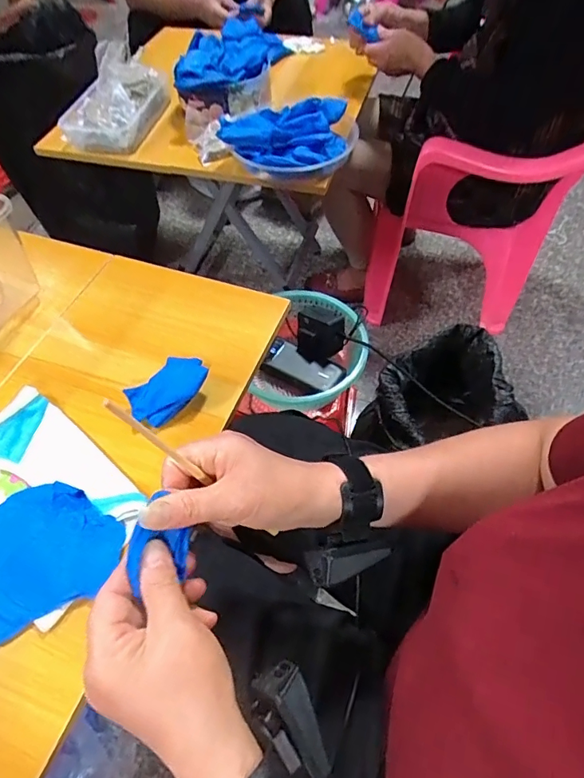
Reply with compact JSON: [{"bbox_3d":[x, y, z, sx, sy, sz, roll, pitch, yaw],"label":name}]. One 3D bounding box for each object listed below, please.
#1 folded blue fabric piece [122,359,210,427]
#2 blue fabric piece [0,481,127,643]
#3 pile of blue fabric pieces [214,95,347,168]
[{"bbox_3d":[-0.150,-0.001,0.562,0.060,0.035,0.099,37,65,23],"label":"folded blue fabric piece"},{"bbox_3d":[-0.255,0.161,0.463,0.158,0.014,0.130,-23,59,-13],"label":"blue fabric piece"},{"bbox_3d":[-0.007,-0.450,0.818,0.238,0.044,0.154,-4,57,-1],"label":"pile of blue fabric pieces"}]

